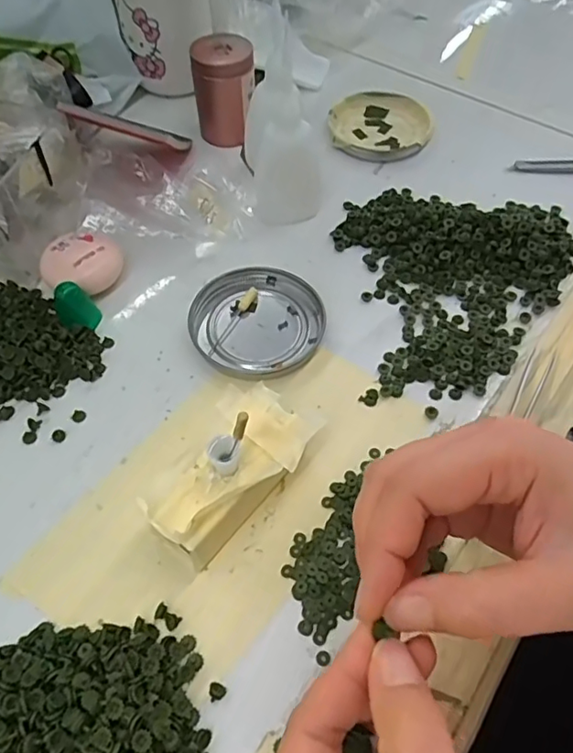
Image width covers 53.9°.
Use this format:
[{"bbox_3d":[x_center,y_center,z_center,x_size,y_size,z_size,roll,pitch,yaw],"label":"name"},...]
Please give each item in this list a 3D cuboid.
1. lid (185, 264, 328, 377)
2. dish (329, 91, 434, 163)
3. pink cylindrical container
[{"bbox_3d":[-0.018,-0.034,0.338,0.076,0.008,0.075,0,57,0],"label":"lid"},{"bbox_3d":[0.074,-0.201,0.447,0.078,0.007,0.078,0,57,0],"label":"dish"},{"bbox_3d":[-0.047,-0.218,0.422,0.044,0.059,0.045,0,57,0],"label":"pink cylindrical container"}]

